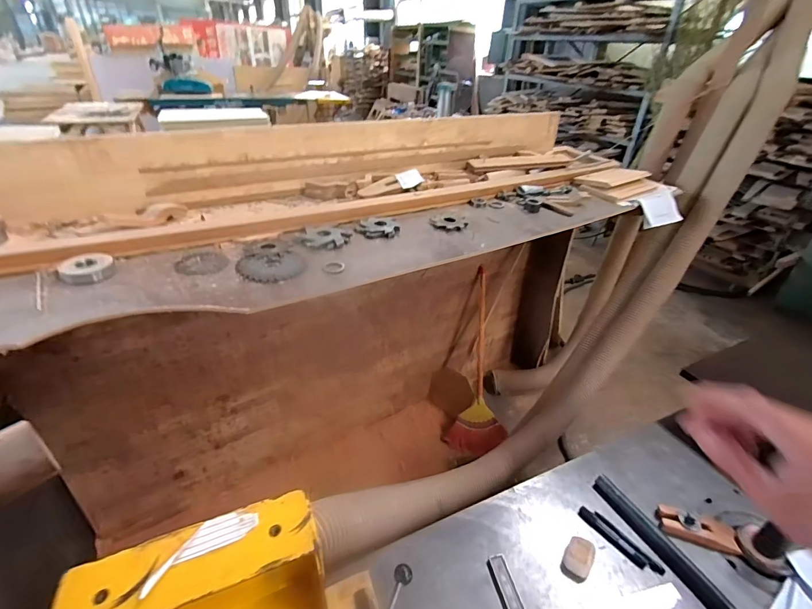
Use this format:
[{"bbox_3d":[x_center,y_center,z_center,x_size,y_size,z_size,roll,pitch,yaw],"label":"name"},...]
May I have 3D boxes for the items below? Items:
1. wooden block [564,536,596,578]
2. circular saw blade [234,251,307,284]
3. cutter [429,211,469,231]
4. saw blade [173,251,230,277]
[{"bbox_3d":[0.318,0.460,0.724,0.044,0.030,0.065,24,41,30],"label":"wooden block"},{"bbox_3d":[-0.288,-0.081,0.849,0.139,0.005,0.112,-5,39,-14],"label":"circular saw blade"},{"bbox_3d":[0.121,-0.237,1.118,0.105,0.009,0.101,6,35,7],"label":"cutter"},{"bbox_3d":[-0.436,-0.089,0.845,0.101,0.004,0.102,1,34,0],"label":"saw blade"}]

